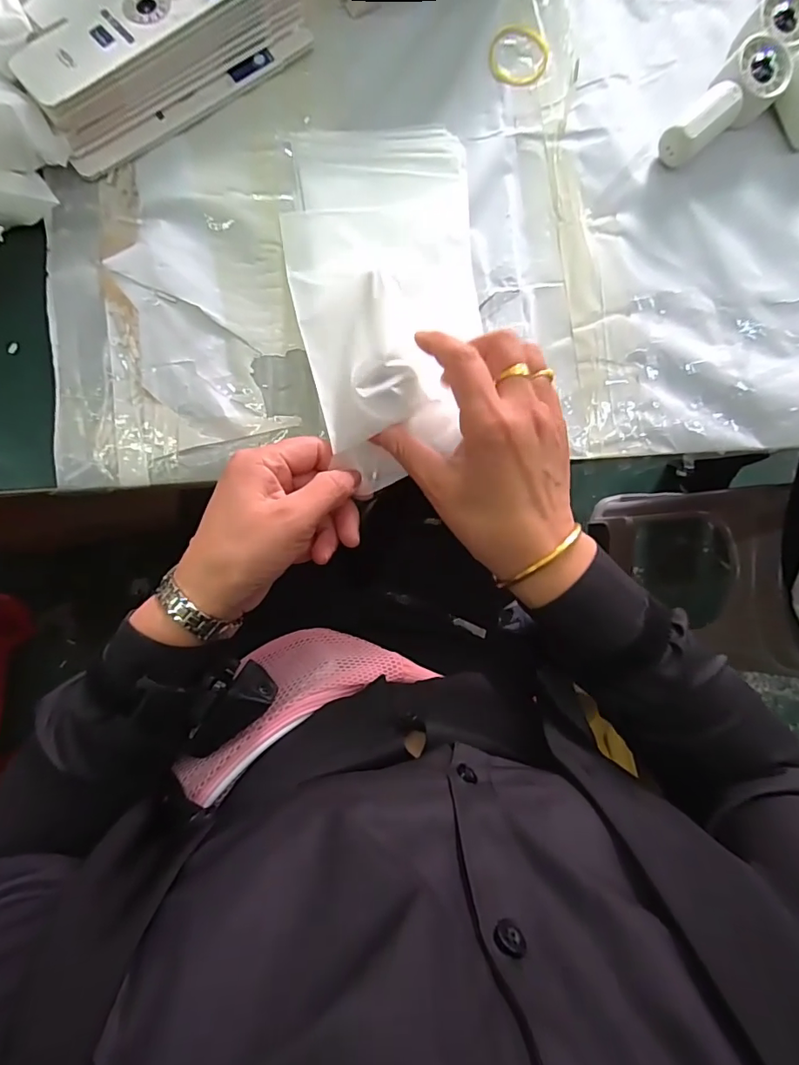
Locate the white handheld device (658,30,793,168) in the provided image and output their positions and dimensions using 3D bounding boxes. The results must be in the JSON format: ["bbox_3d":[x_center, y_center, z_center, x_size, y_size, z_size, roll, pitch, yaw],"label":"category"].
[{"bbox_3d":[0.251,-0.330,0.388,0.046,0.031,0.114,45,83,-3],"label":"white handheld device"}]

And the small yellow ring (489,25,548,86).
[{"bbox_3d":[0.093,-0.372,0.392,0.046,0.004,0.051,5,86,-6],"label":"small yellow ring"}]

